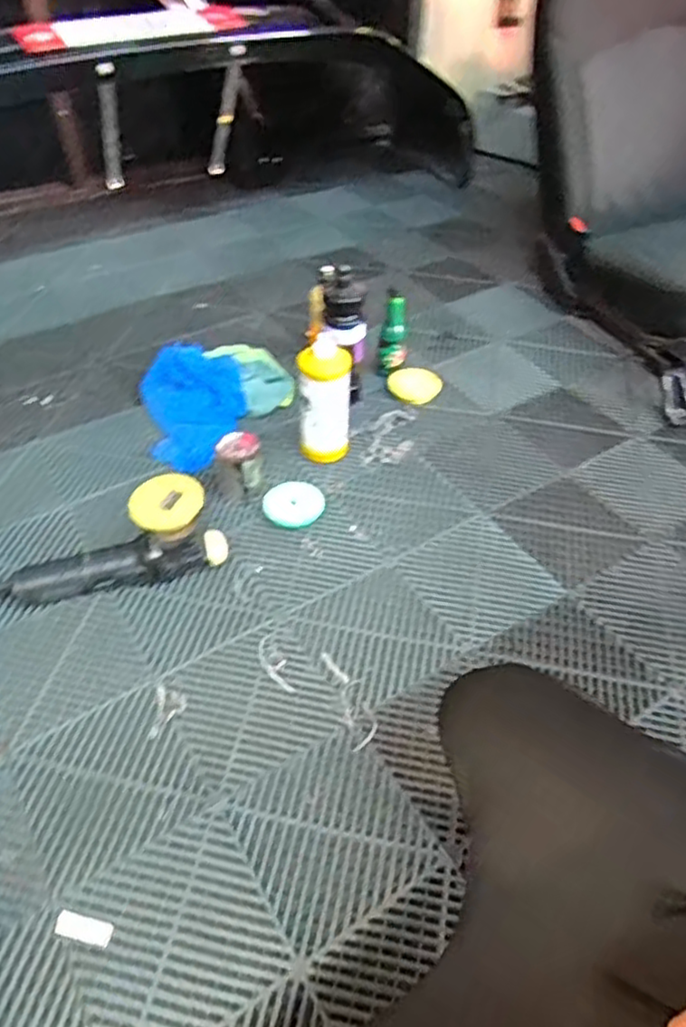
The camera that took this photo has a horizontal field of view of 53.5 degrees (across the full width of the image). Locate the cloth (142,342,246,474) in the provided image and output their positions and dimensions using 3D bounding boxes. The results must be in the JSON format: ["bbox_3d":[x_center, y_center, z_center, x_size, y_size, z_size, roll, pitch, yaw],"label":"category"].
[{"bbox_3d":[-0.282,-0.220,1.288,0.187,0.083,0.316,-13,49,-13],"label":"cloth"}]

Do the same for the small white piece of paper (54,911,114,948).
[{"bbox_3d":[-0.273,0.440,0.721,0.062,0.006,0.023,10,48,8],"label":"small white piece of paper"}]

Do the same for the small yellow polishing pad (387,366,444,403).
[{"bbox_3d":[0.138,-0.256,1.353,0.106,0.024,0.077,22,75,26],"label":"small yellow polishing pad"}]

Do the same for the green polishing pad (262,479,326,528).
[{"bbox_3d":[-0.081,-0.015,1.139,0.100,0.024,0.093,-7,48,-7],"label":"green polishing pad"}]

